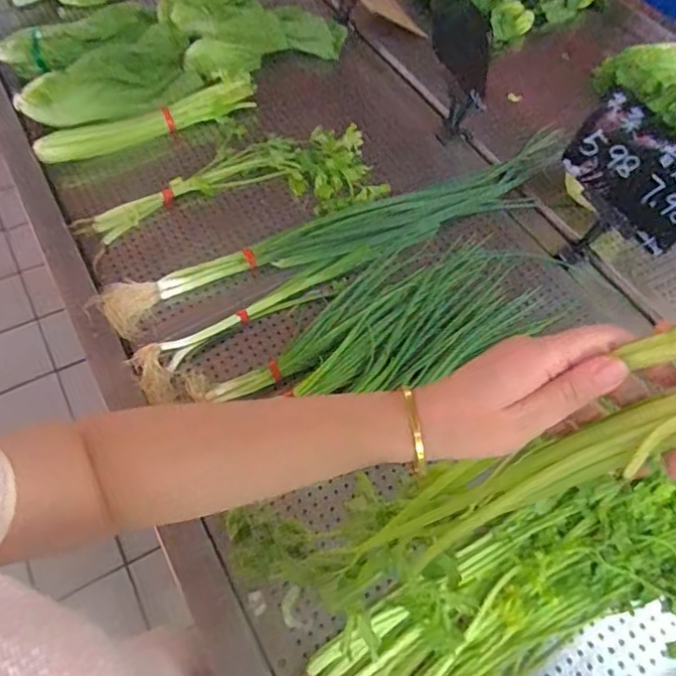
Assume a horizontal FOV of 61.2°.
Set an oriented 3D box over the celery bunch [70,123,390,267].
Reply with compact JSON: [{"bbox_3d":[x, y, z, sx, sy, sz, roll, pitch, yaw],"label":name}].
[{"bbox_3d":[-0.171,-0.255,0.933,0.475,0.065,0.178,-10,60,-10],"label":"celery bunch"}]

